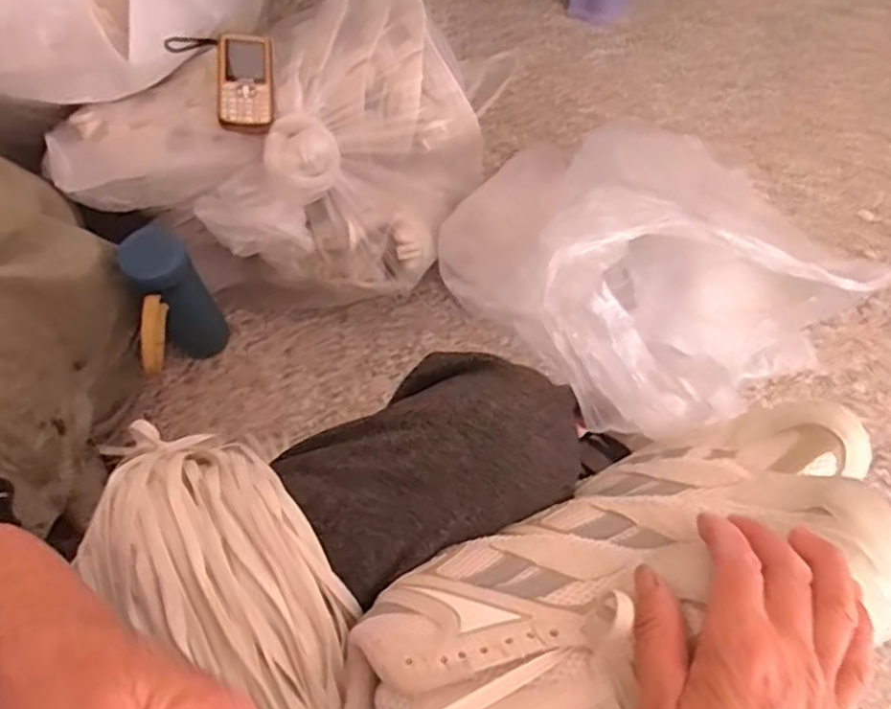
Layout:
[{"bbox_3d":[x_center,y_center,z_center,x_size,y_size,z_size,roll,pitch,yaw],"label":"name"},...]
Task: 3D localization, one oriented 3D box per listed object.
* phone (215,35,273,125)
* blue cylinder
[{"bbox_3d":[-0.208,-0.286,0.714,0.055,0.015,0.112,0,72,-15],"label":"phone"},{"bbox_3d":[-0.307,-0.060,0.797,0.062,0.223,0.064,1,69,-2],"label":"blue cylinder"}]

